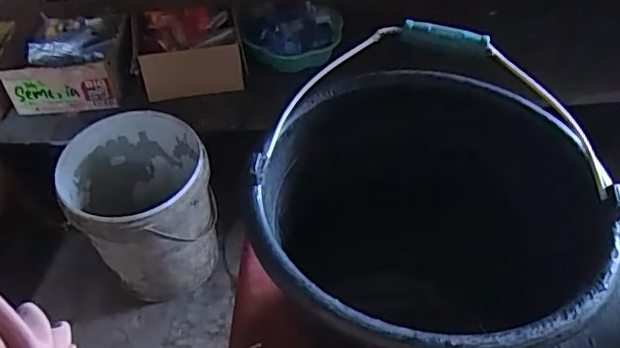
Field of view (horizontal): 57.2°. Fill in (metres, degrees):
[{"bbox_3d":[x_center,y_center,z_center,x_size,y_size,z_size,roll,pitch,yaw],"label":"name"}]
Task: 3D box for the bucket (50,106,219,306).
[{"bbox_3d":[-0.370,0.079,1.298,0.293,0.341,0.305,-1,51,1],"label":"bucket"}]

